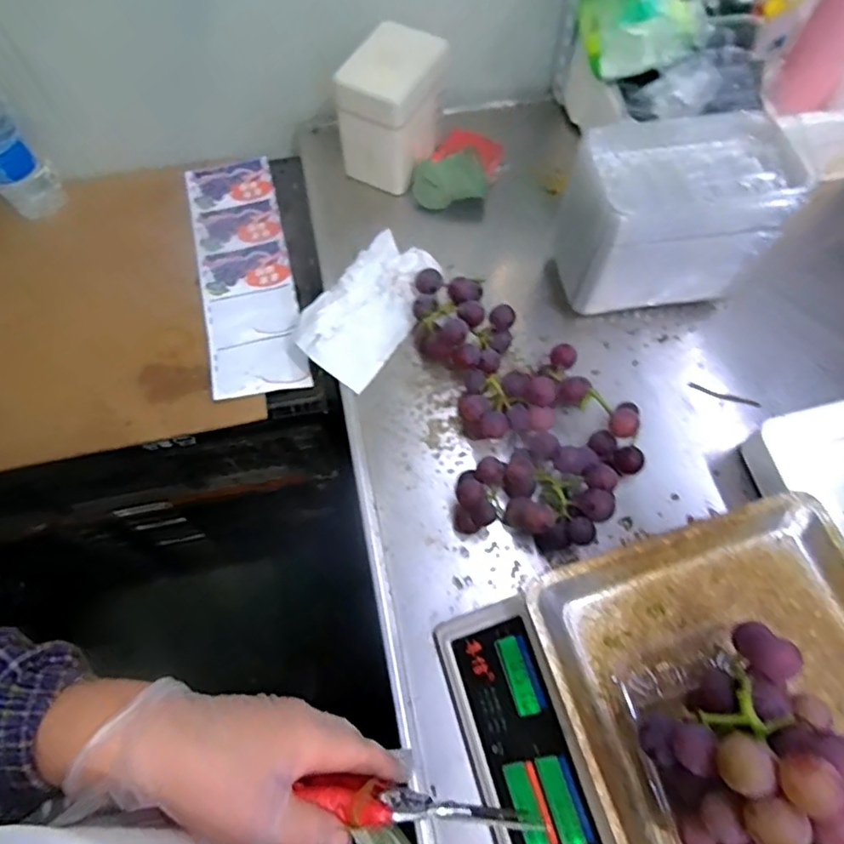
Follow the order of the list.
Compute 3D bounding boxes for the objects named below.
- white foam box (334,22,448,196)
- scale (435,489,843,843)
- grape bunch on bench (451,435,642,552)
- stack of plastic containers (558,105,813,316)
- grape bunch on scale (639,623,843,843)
[{"bbox_3d":[-0.033,-0.368,0.701,0.084,0.144,0.126,28,71,13],"label":"white foam box"},{"bbox_3d":[0.208,0.265,0.416,0.319,0.111,0.342,-19,65,-5],"label":"scale"},{"bbox_3d":[0.127,0.060,0.543,0.178,0.058,0.113,-30,67,-10],"label":"grape bunch on bench"},{"bbox_3d":[0.253,-0.207,0.609,0.198,0.159,0.127,-4,65,2],"label":"stack of plastic containers"},{"bbox_3d":[0.199,0.214,0.334,0.100,0.113,0.168,-8,65,0],"label":"grape bunch on scale"}]

